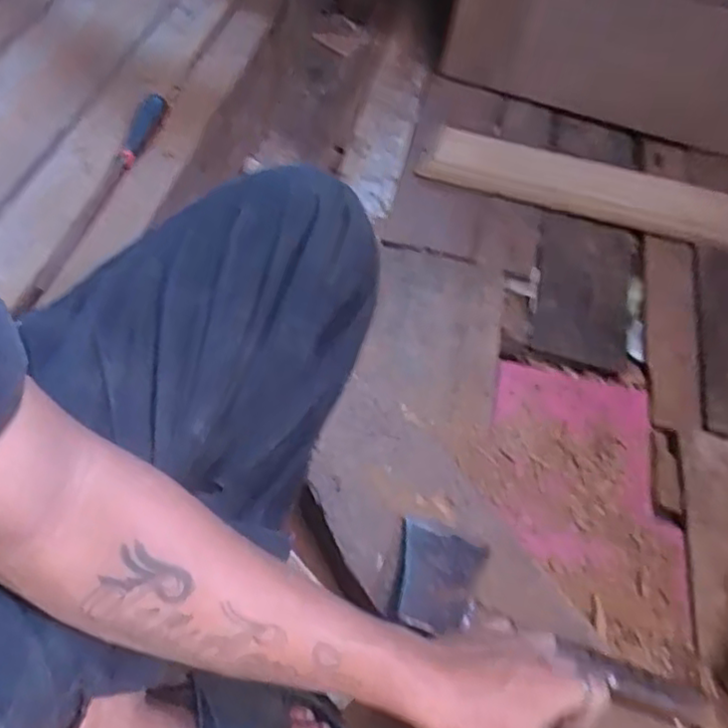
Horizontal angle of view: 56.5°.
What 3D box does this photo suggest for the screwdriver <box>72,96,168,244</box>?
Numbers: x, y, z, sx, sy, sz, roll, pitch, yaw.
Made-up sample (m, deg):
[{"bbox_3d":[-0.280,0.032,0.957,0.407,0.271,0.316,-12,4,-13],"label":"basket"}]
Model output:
[{"bbox_3d":[-0.277,-0.228,0.775,0.028,0.022,0.236,12,54,1],"label":"screwdriver"}]

